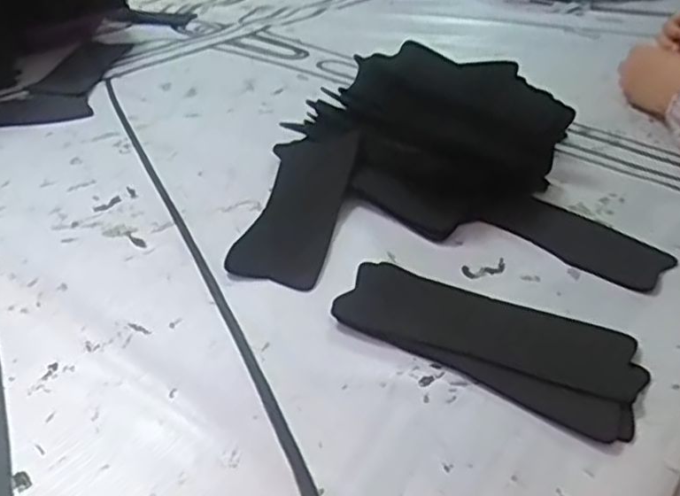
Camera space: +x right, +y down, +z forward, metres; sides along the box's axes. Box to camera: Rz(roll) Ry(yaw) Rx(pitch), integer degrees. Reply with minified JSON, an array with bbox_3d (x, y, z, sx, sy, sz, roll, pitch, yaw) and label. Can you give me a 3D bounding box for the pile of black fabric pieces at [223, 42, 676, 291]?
[{"bbox_3d":[0.087,-0.093,0.604,0.332,0.074,0.332,2,34,-2],"label":"pile of black fabric pieces"}]

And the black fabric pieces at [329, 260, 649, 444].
[{"bbox_3d":[0.095,0.057,0.439,0.193,0.010,0.094,20,37,24],"label":"black fabric pieces"}]

